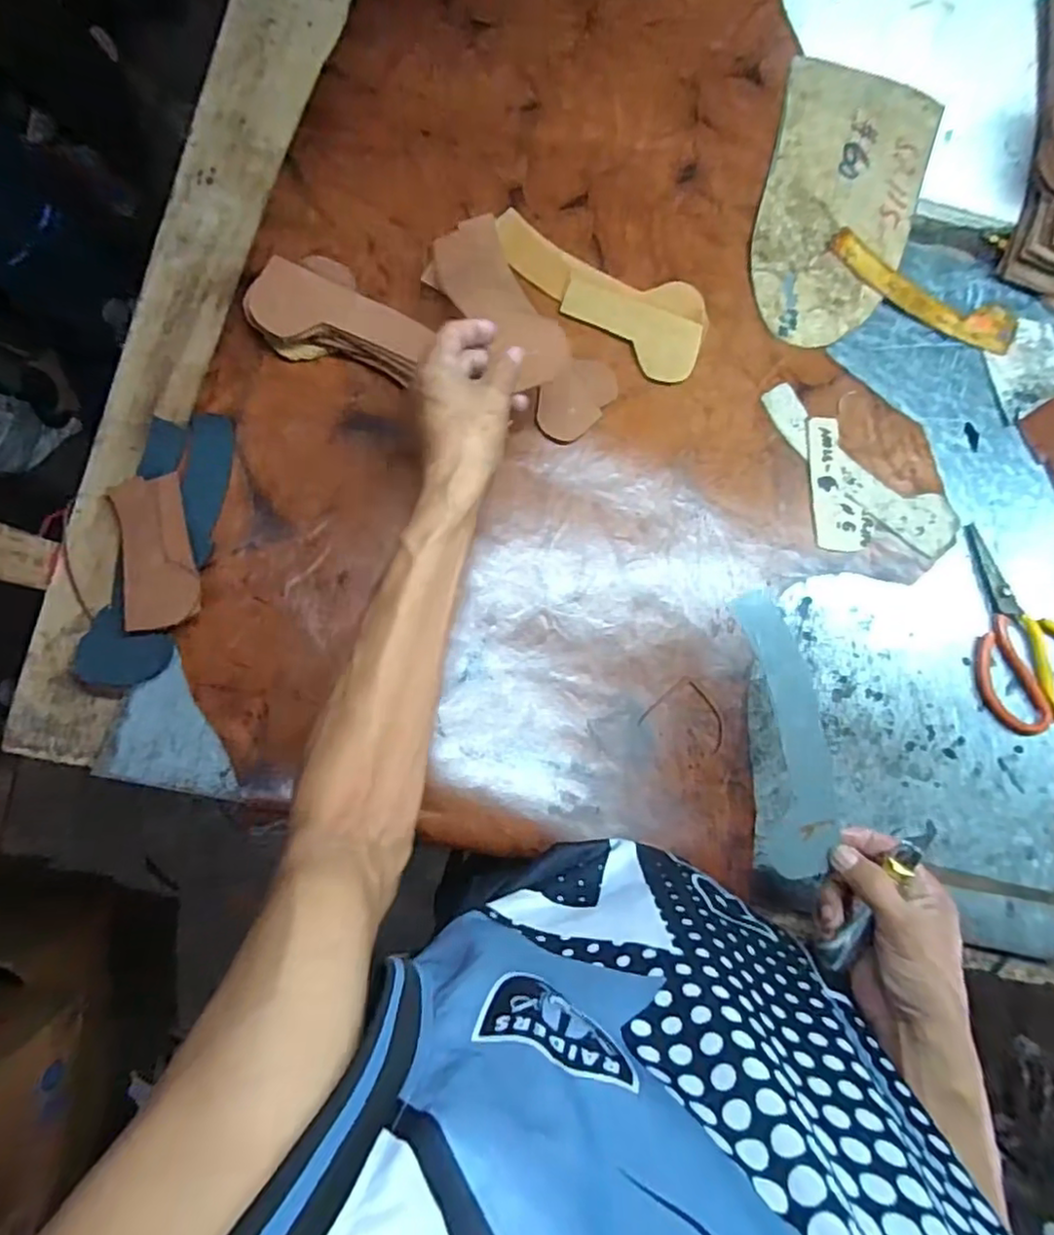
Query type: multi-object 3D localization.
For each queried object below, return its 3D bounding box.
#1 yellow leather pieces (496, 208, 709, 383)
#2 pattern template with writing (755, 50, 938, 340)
[{"bbox_3d":[0.061,-0.284,0.568,0.203,0.008,0.089,22,84,1],"label":"yellow leather pieces"},{"bbox_3d":[0.296,-0.386,0.600,0.150,0.009,0.268,14,85,-4],"label":"pattern template with writing"}]

